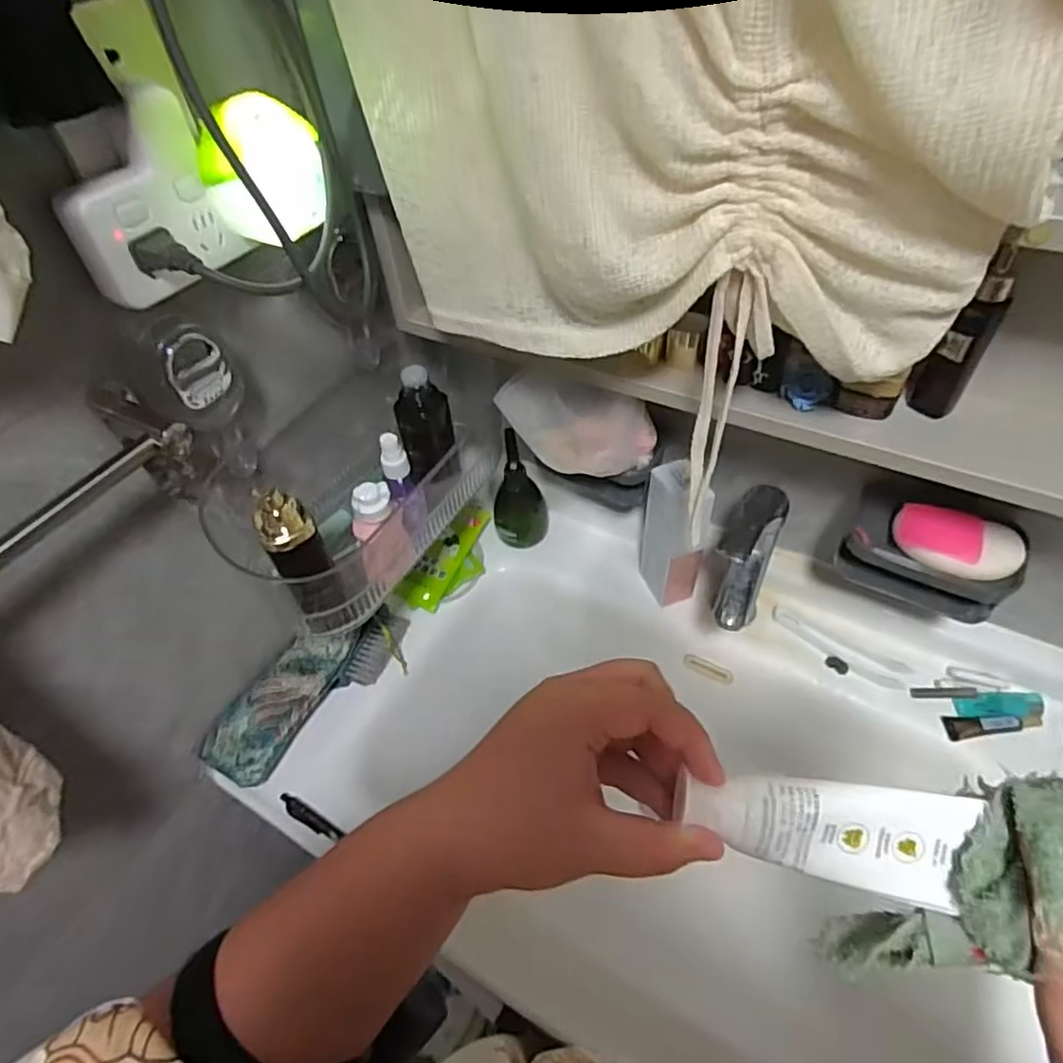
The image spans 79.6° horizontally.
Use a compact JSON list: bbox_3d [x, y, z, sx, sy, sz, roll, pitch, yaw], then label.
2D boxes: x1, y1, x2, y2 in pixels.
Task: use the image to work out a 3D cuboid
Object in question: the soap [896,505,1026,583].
[{"bbox_3d":[0.352,0.012,0.530,0.093,0.026,0.056,12,72,18],"label":"soap"}]

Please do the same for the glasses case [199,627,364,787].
[{"bbox_3d":[-0.256,0.169,0.660,0.062,0.034,0.177,18,54,20],"label":"glasses case"}]

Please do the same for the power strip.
[{"bbox_3d":[-0.236,-0.201,0.391,0.030,0.097,0.094,26,57,25],"label":"power strip"}]

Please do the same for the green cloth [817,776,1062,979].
[{"bbox_3d":[0.165,0.135,0.236,0.032,0.133,0.053,19,39,-34],"label":"green cloth"}]

